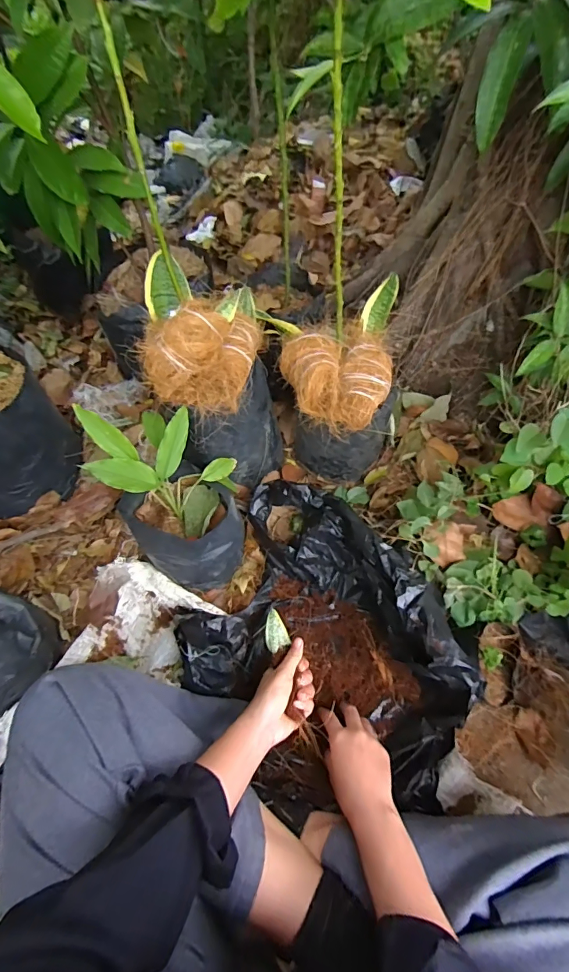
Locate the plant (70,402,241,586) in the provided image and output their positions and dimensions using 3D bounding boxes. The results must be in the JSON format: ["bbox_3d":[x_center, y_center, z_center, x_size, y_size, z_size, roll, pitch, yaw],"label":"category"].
[{"bbox_3d":[-0.160,0.010,0.643,0.171,0.223,0.205,-16,56,-9],"label":"plant"}]

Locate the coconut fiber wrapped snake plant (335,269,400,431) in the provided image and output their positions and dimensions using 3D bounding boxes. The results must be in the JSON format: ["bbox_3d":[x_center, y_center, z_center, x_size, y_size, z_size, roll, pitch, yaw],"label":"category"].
[{"bbox_3d":[0.132,-0.216,0.676,0.077,0.069,0.290,7,56,7],"label":"coconut fiber wrapped snake plant"}]

